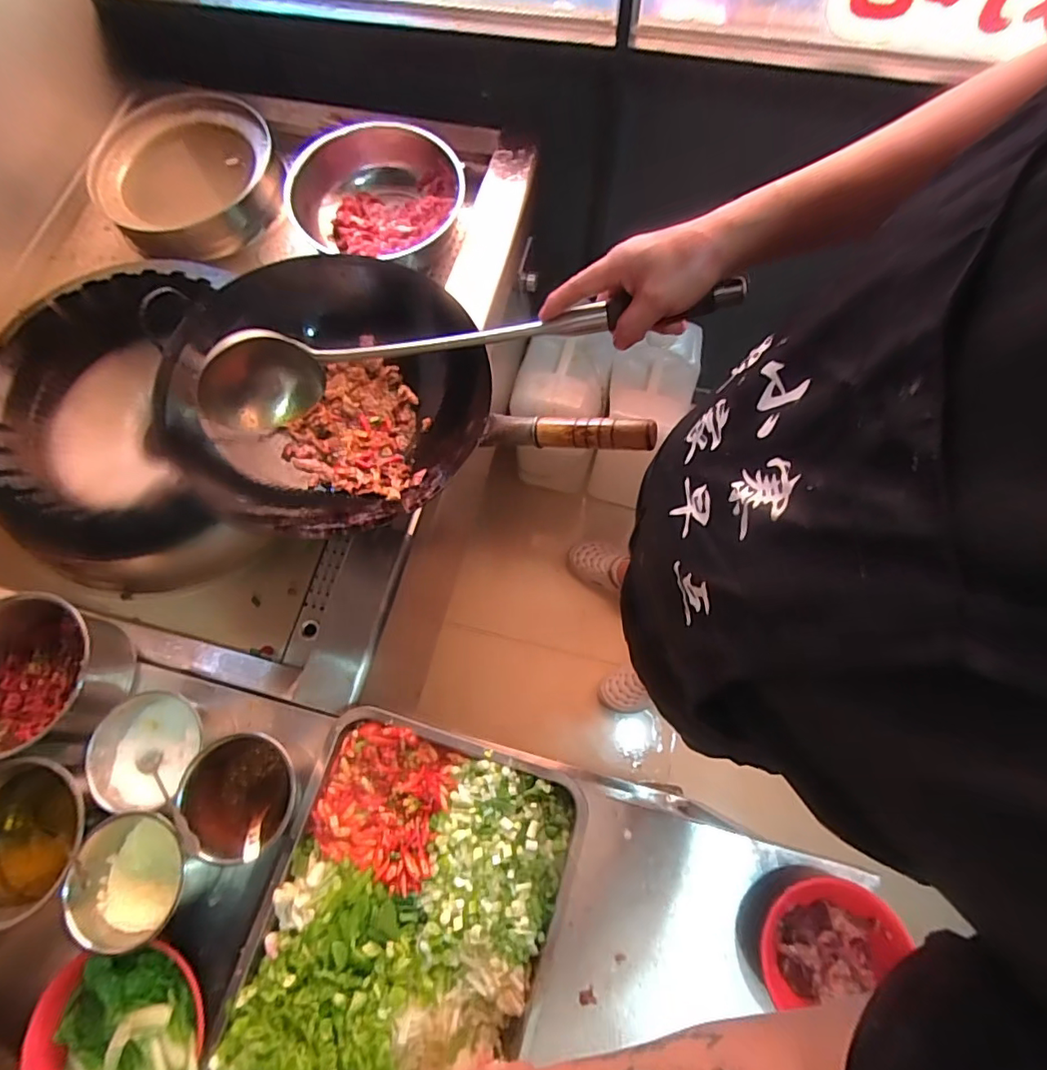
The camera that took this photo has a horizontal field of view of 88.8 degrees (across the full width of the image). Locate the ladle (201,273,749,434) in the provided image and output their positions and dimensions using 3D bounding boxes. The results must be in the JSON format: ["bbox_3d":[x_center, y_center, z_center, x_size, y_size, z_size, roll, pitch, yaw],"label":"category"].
[{"bbox_3d":[-0.073,-0.183,0.541,0.541,0.128,0.071,-5,71,13],"label":"ladle"}]

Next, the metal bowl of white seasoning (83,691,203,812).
[{"bbox_3d":[-0.404,0.238,0.598,0.108,0.068,0.117,2,71,2],"label":"metal bowl of white seasoning"}]

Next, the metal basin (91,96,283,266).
[{"bbox_3d":[-0.593,-0.638,0.969,0.304,0.108,0.304,0,71,1],"label":"metal basin"}]

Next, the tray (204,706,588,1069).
[{"bbox_3d":[-0.119,0.394,0.516,0.278,0.060,0.375,17,72,7],"label":"tray"}]

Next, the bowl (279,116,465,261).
[{"bbox_3d":[-0.247,-0.559,0.901,0.283,0.087,0.264,6,71,3],"label":"bowl"}]

